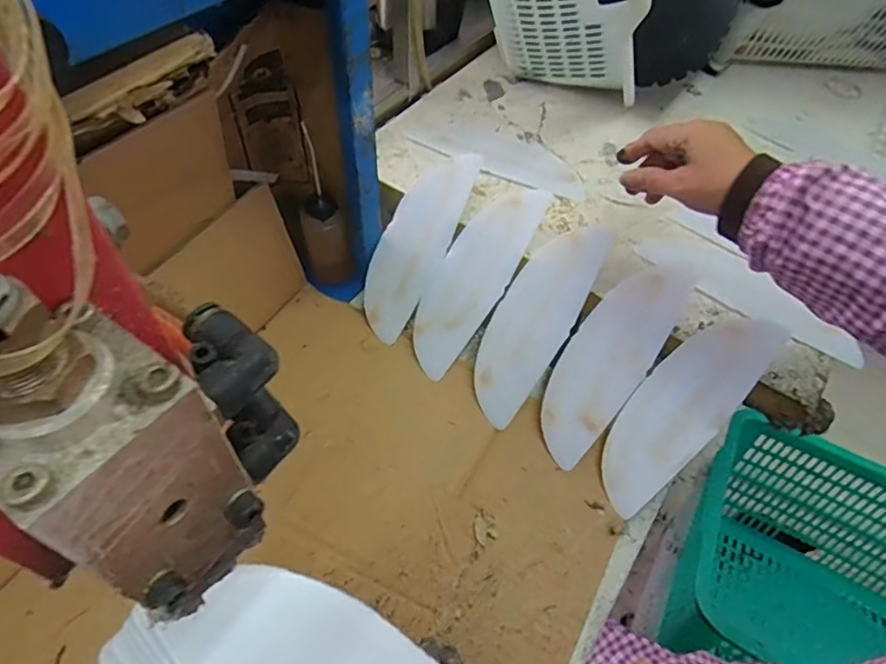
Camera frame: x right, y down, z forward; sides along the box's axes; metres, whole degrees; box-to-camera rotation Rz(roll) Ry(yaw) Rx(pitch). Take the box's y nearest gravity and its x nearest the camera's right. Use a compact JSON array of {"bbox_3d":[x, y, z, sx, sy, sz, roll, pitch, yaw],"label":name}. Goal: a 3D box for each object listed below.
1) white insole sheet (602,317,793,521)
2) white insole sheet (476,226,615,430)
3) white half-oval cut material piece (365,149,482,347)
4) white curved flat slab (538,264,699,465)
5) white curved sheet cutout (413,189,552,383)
[{"bbox_3d":[0.215,0.062,0.501,0.220,0.006,0.071,-43,73,-6],"label":"white insole sheet"},{"bbox_3d":[0.089,-0.016,0.546,0.072,0.012,0.212,29,82,16],"label":"white insole sheet"},{"bbox_3d":[-0.028,-0.099,0.599,0.071,0.011,0.222,20,75,16],"label":"white half-oval cut material piece"},{"bbox_3d":[0.159,0.015,0.525,0.071,0.030,0.230,34,79,19],"label":"white curved flat slab"},{"bbox_3d":[0.033,-0.061,0.571,0.069,0.012,0.221,29,79,16],"label":"white curved sheet cutout"}]

